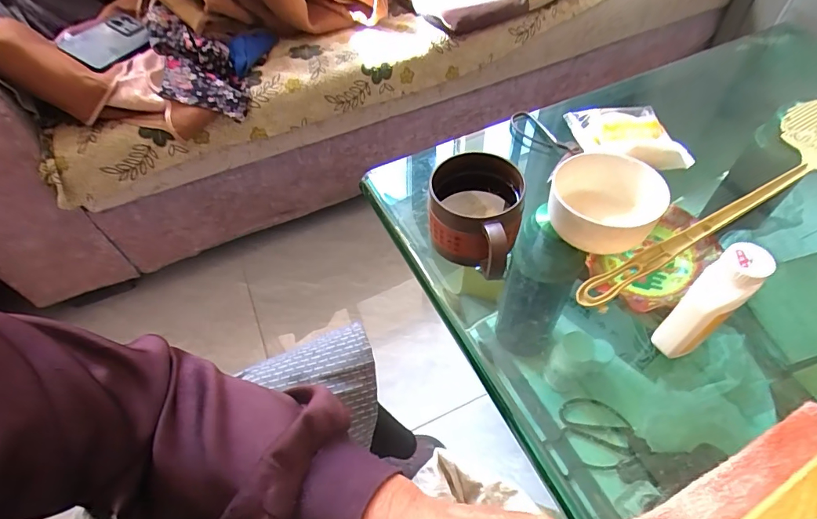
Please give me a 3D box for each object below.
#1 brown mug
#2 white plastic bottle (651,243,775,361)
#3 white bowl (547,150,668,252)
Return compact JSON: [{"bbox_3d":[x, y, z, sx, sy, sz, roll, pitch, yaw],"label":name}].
[{"bbox_3d":[0.067,-0.041,0.443,0.089,0.075,0.114,7,53,11],"label":"brown mug"},{"bbox_3d":[0.236,0.037,0.345,0.044,0.109,0.031,-34,57,-20],"label":"white plastic bottle"},{"bbox_3d":[0.203,-0.050,0.461,0.103,0.069,0.100,-3,52,3],"label":"white bowl"}]

